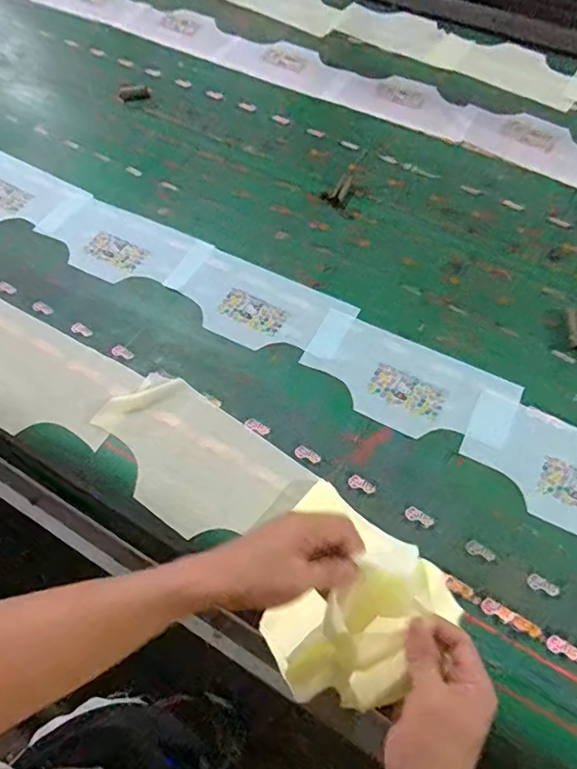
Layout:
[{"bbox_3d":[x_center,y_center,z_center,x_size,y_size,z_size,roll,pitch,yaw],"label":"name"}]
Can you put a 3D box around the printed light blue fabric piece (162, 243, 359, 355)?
[{"bbox_3d":[-0.048,-0.124,0.799,0.288,0.007,0.144,24,65,14],"label":"printed light blue fabric piece"}]

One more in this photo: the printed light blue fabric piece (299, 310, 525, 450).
[{"bbox_3d":[0.161,-0.003,0.728,0.287,0.006,0.138,24,66,14],"label":"printed light blue fabric piece"}]

